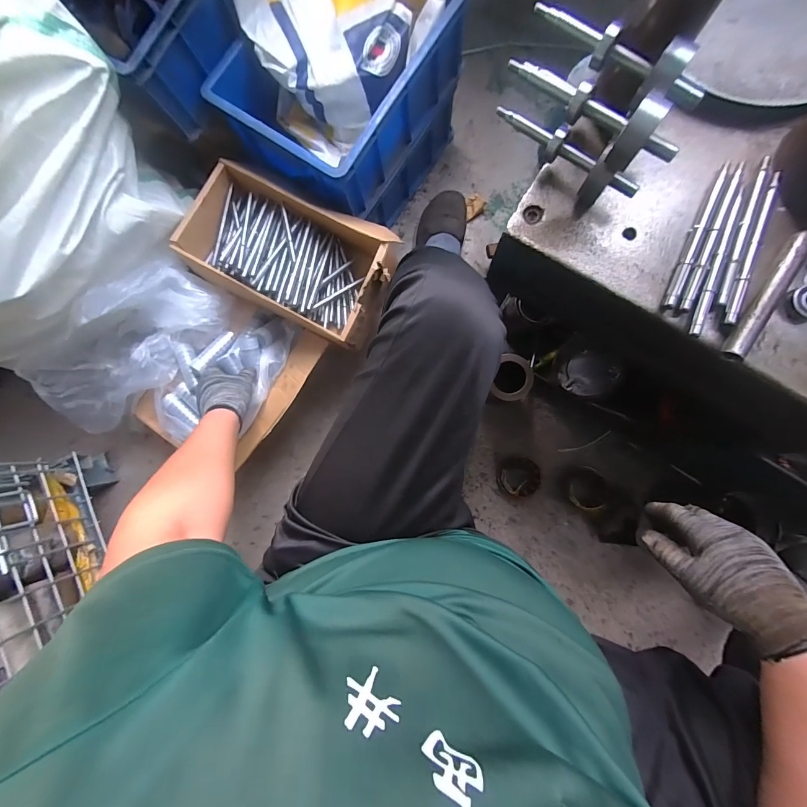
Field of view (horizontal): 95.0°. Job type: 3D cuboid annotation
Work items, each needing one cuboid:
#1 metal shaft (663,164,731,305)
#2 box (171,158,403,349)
[{"bbox_3d":[0.301,-0.173,0.380,0.009,0.008,0.161,23,87,5],"label":"metal shaft"},{"bbox_3d":[-0.209,-0.289,0.689,0.371,0.094,0.235,29,88,6],"label":"box"}]

